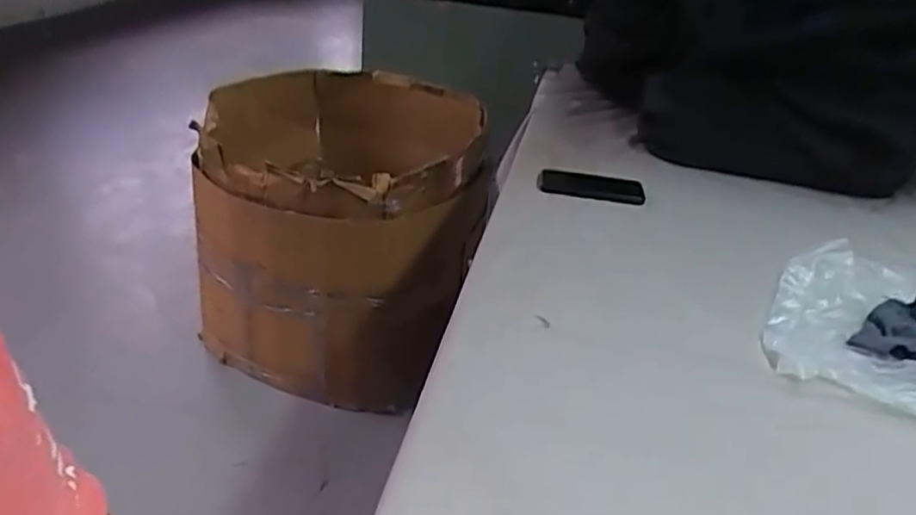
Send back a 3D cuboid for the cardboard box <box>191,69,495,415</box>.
[{"bbox_3d":[-0.262,-0.075,1.782,0.659,0.605,0.706,12,30,10],"label":"cardboard box"}]

